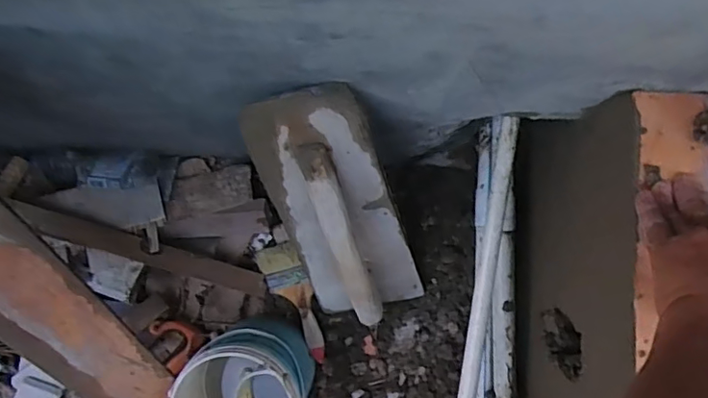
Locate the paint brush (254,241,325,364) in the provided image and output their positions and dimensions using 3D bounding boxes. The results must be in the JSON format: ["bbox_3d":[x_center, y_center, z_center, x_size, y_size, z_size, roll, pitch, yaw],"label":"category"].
[{"bbox_3d":[-0.091,0.169,0.899,0.067,0.023,0.199,-24,94,1],"label":"paint brush"}]

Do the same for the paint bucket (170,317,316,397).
[{"bbox_3d":[-0.161,0.297,0.847,0.181,0.192,0.187,0,83,4],"label":"paint bucket"}]

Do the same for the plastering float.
[{"bbox_3d":[-0.012,0.045,0.714,0.148,0.461,0.069,-18,50,1],"label":"plastering float"}]

